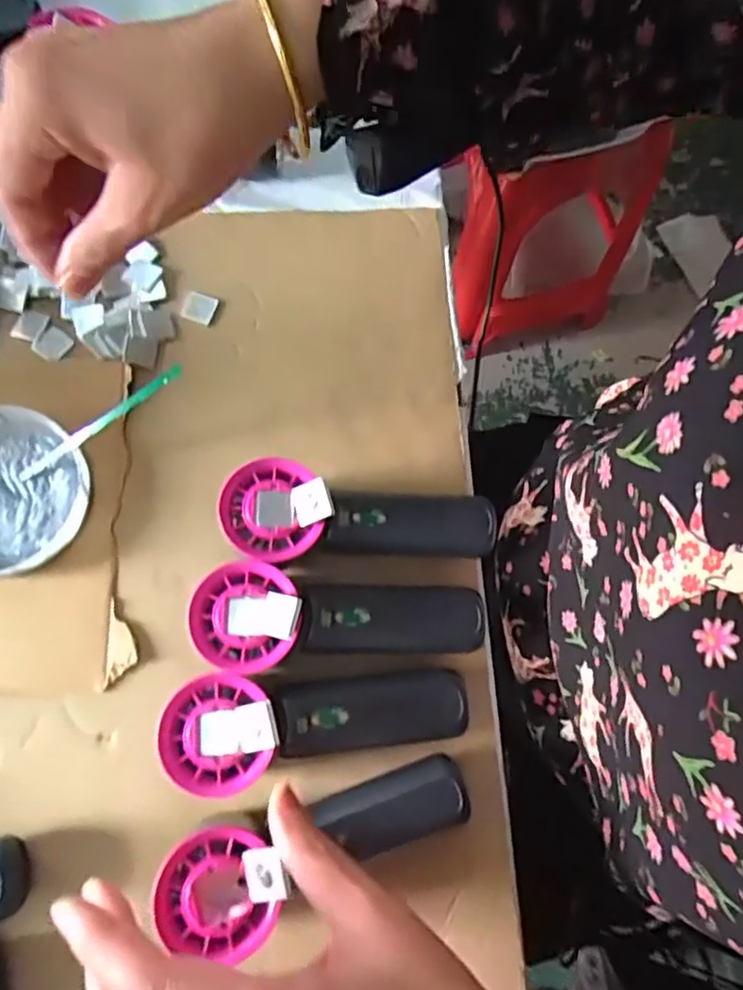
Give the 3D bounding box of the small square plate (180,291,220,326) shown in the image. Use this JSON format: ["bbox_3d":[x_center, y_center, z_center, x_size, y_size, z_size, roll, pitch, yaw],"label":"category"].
[{"bbox_3d":[-0.117,-0.127,0.422,0.021,0.004,0.020,16,79,2],"label":"small square plate"}]

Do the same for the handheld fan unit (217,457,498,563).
[{"bbox_3d":[-0.004,0.012,0.348,0.154,0.031,0.052,6,79,-15],"label":"handheld fan unit"}]

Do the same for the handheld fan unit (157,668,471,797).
[{"bbox_3d":[-0.025,0.115,0.320,0.156,0.033,0.050,-2,79,-16],"label":"handheld fan unit"}]

